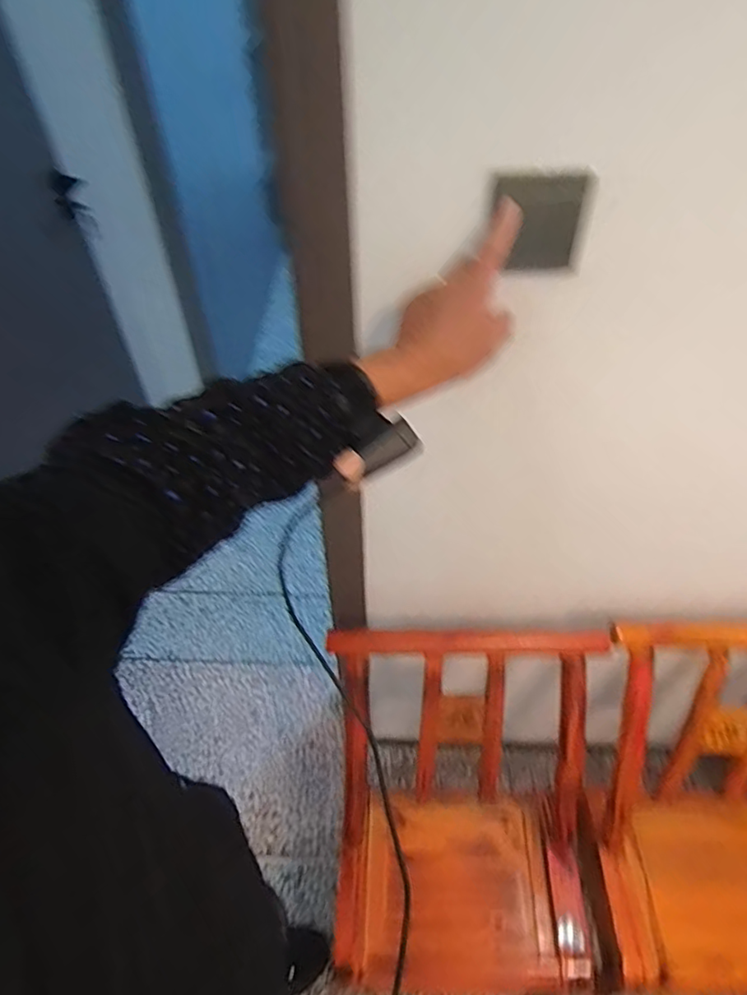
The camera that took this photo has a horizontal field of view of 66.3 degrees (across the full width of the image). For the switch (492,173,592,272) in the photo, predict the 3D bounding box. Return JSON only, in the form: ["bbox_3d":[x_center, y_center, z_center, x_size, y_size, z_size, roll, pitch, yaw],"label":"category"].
[{"bbox_3d":[0.166,-0.273,0.573,0.101,0.096,0.016,-13,48,-11],"label":"switch"}]

